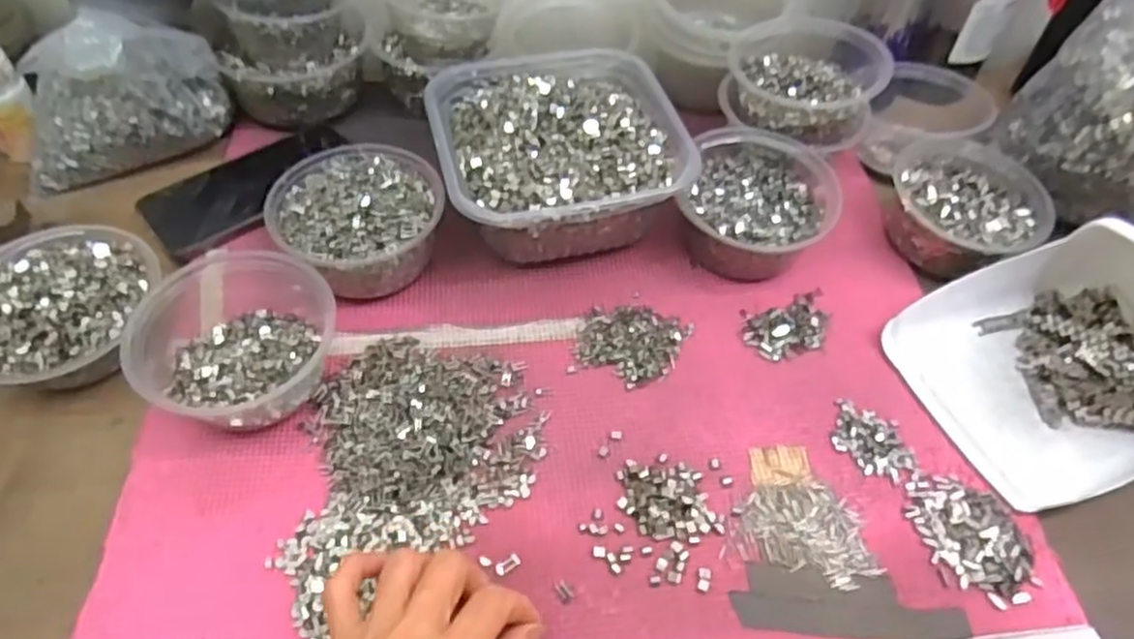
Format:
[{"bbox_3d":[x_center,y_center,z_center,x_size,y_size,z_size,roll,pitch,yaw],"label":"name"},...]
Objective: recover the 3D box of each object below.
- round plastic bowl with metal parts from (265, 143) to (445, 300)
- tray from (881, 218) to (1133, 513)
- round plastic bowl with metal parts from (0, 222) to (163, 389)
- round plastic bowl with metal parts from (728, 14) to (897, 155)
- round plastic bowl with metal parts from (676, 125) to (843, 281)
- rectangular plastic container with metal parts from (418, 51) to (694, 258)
[{"bbox_3d":[-0.144,-0.068,0.513,0.110,0.062,0.110,1,53,-1],"label":"round plastic bowl with metal parts"},{"bbox_3d":[0.319,0.018,0.453,0.176,0.076,0.153,-16,55,-14],"label":"tray"},{"bbox_3d":[-0.323,-0.004,0.463,0.114,0.057,0.108,1,53,-1],"label":"round plastic bowl with metal parts"},{"bbox_3d":[0.185,-0.185,0.565,0.111,0.058,0.107,1,51,-1],"label":"round plastic bowl with metal parts"},{"bbox_3d":[0.138,-0.081,0.533,0.105,0.058,0.117,17,54,11],"label":"round plastic bowl with metal parts"},{"bbox_3d":[-0.011,-0.127,0.555,0.169,0.075,0.186,-11,54,-10],"label":"rectangular plastic container with metal parts"}]

